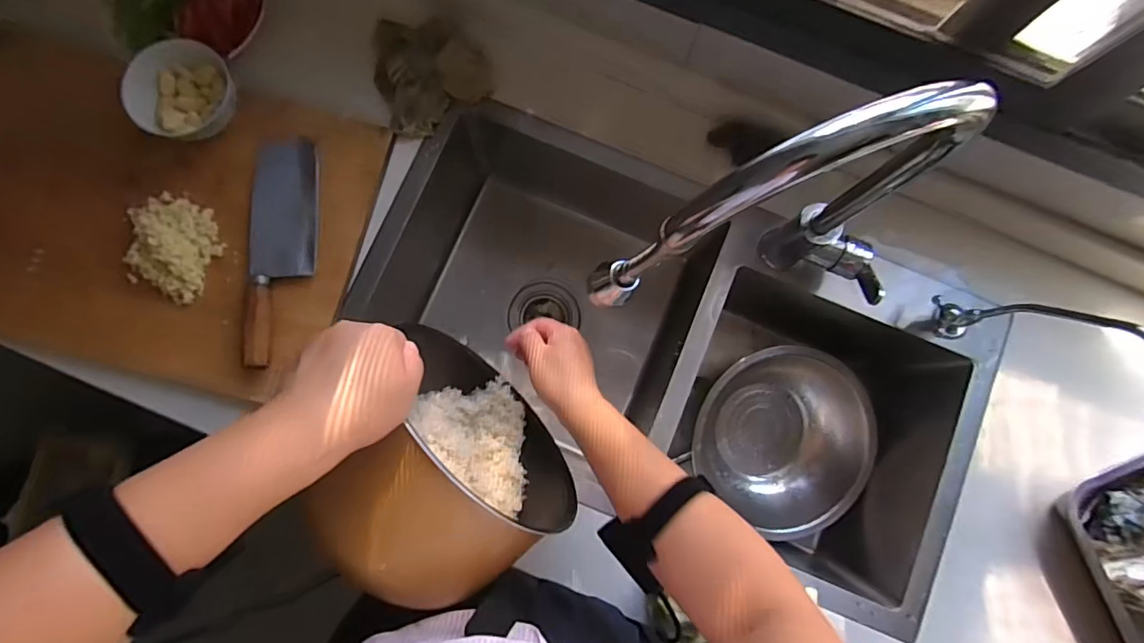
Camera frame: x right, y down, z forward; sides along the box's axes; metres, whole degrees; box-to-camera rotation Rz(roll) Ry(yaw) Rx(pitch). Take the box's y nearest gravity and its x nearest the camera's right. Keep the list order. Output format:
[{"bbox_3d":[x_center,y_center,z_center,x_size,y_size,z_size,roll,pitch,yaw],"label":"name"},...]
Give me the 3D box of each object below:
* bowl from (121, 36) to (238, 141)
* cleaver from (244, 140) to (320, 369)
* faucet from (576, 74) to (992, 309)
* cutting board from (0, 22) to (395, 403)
[{"bbox_3d":[-0.436,-0.258,0.599,0.109,0.047,0.105,0,82,-2],"label":"bowl"},{"bbox_3d":[-0.331,-0.081,0.593,0.070,0.029,0.259,-1,82,-2],"label":"cleaver"},{"bbox_3d":[0.174,-0.051,0.461,0.305,0.344,0.100,-16,83,-4],"label":"faucet"},{"bbox_3d":[-0.489,-0.126,0.595,0.481,0.027,0.329,13,82,0],"label":"cutting board"}]

